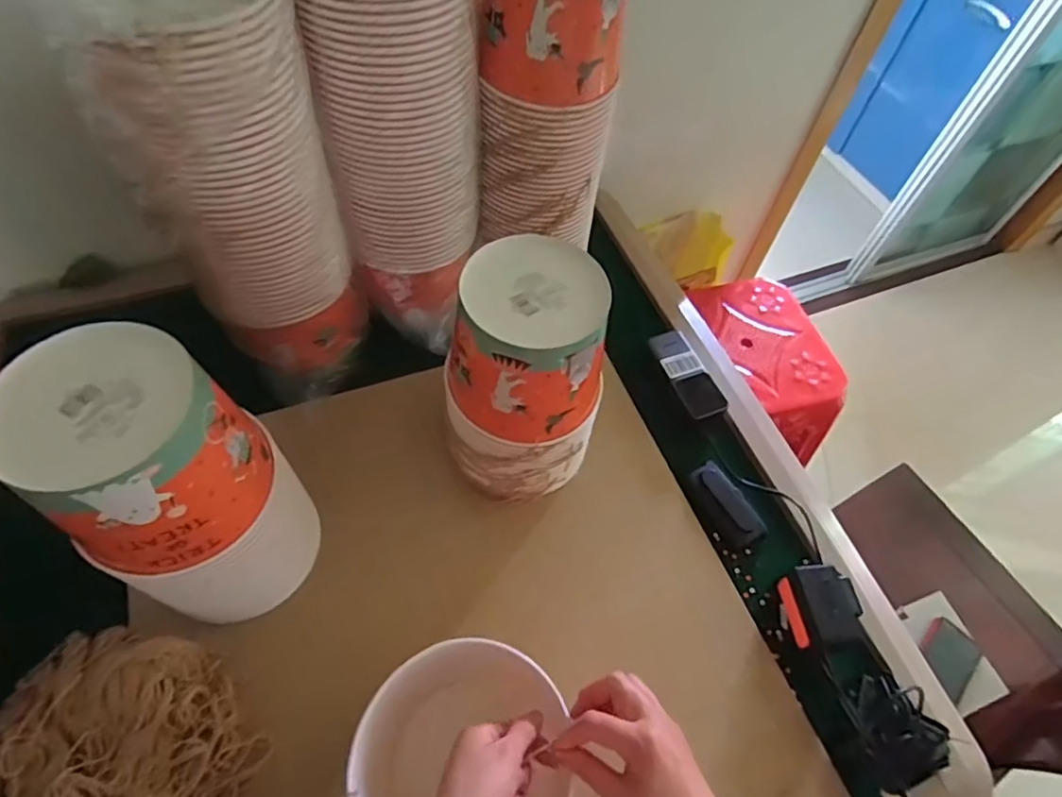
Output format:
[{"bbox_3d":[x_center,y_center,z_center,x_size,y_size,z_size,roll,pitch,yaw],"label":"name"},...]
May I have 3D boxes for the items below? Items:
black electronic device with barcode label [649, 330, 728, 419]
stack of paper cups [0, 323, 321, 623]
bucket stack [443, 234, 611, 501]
[{"bbox_3d":[0.199,-0.032,0.753,0.054,0.015,0.123,-16,60,-15],"label":"black electronic device with barcode label"},{"bbox_3d":[-0.284,0.082,0.502,0.142,0.295,0.147,39,62,19],"label":"stack of paper cups"},{"bbox_3d":[-0.003,-0.020,0.599,0.147,0.239,0.148,13,57,3],"label":"bucket stack"}]

